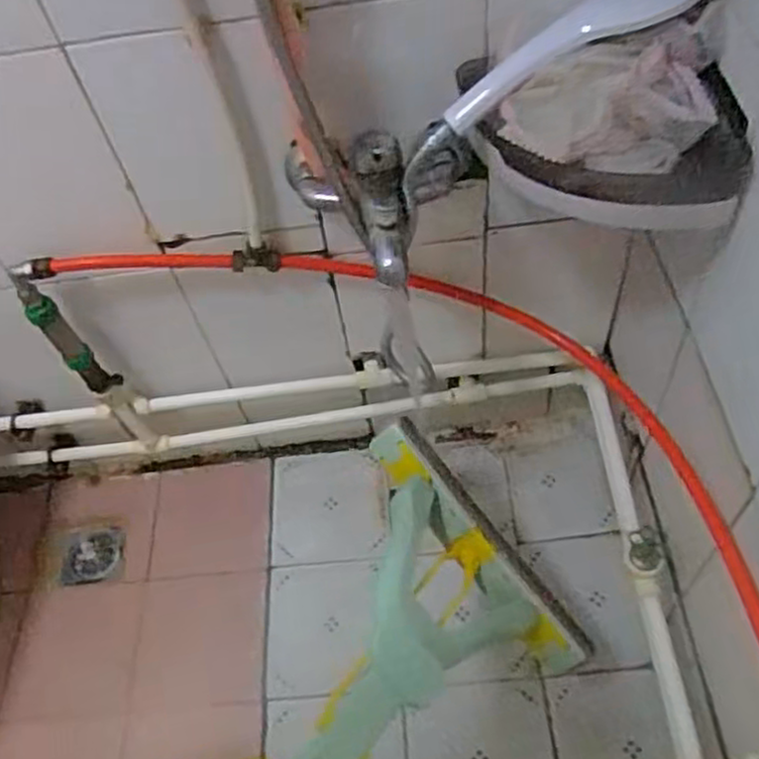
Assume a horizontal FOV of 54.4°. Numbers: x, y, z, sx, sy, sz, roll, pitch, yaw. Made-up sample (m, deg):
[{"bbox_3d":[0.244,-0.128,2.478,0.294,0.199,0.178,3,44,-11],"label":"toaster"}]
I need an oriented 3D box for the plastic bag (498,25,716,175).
[{"bbox_3d":[0.198,-0.241,0.646,0.168,0.085,0.074,1,57,5],"label":"plastic bag"}]

